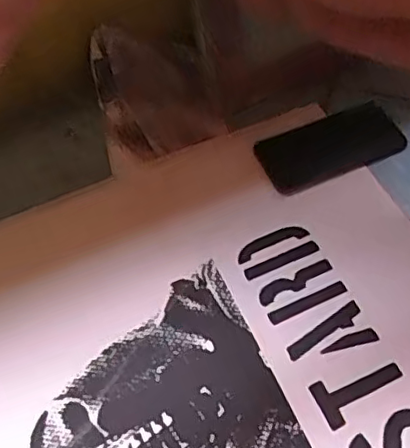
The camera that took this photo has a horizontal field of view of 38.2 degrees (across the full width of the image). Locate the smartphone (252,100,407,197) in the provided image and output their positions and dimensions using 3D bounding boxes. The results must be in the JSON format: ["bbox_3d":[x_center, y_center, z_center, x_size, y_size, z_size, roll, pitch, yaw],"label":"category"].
[{"bbox_3d":[0.140,-0.087,0.661,0.162,0.014,0.076,-21,58,-10],"label":"smartphone"}]

